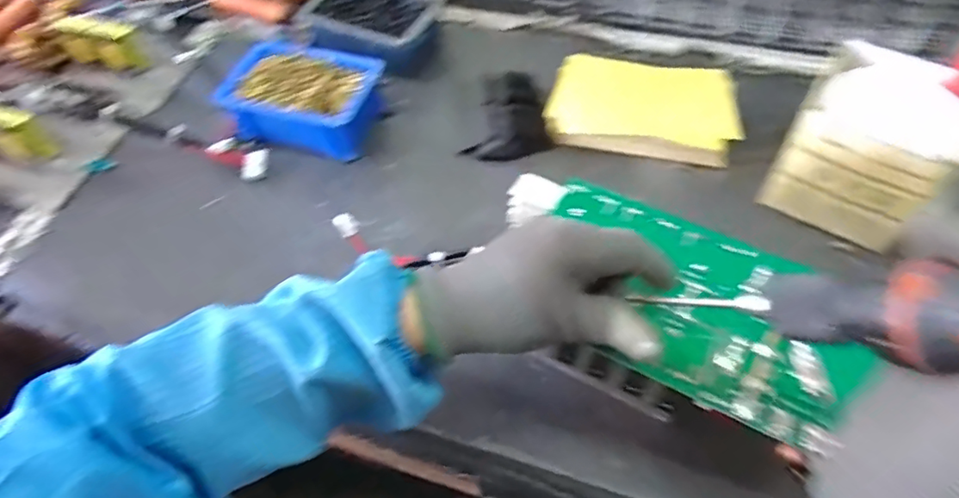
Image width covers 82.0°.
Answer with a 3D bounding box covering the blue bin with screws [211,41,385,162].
[{"bbox_3d":[-0.183,-0.158,0.573,0.148,0.048,0.105,13,59,13],"label":"blue bin with screws"}]

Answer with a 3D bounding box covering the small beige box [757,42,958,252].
[{"bbox_3d":[0.335,-0.090,0.479,0.113,0.103,0.121,31,64,22],"label":"small beige box"}]

